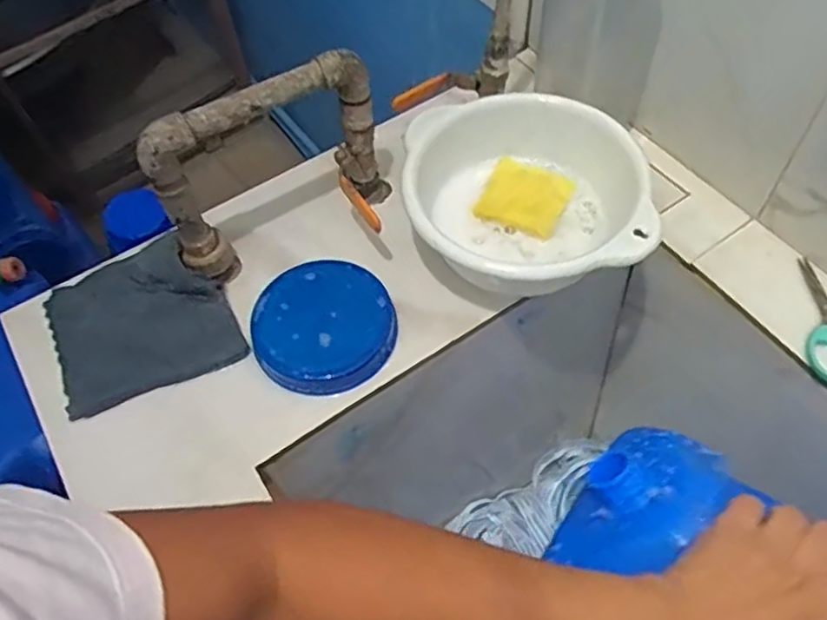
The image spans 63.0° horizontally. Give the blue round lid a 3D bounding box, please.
[{"bbox_3d":[-0.077,0.013,0.583,0.117,0.032,0.120,-2,57,3],"label":"blue round lid"}]

